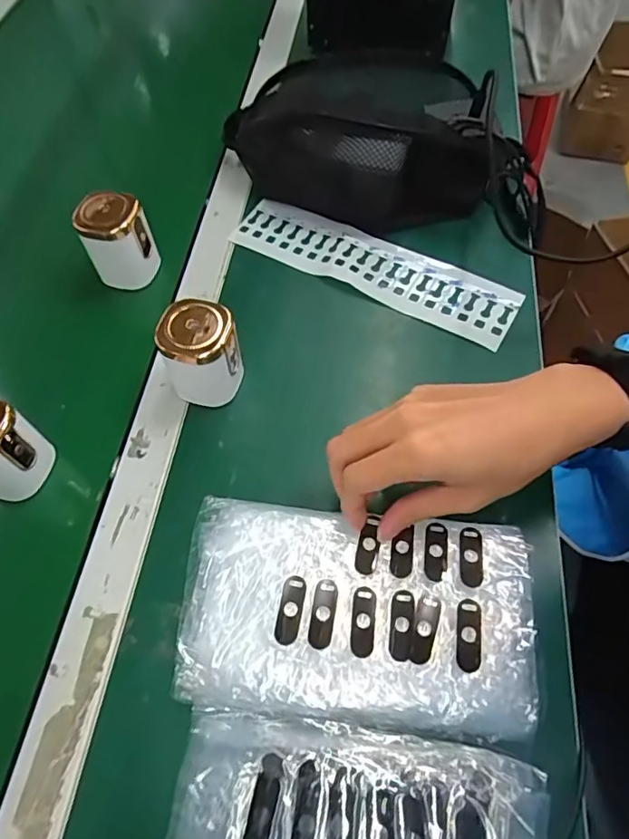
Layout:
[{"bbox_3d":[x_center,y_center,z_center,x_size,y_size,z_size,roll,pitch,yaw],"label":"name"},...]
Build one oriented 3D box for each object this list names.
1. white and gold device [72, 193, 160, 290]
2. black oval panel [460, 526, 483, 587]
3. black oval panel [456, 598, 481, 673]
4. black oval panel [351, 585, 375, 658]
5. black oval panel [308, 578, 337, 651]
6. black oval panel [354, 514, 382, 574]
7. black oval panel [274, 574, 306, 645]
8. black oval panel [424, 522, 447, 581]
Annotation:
[{"bbox_3d":[-0.183,-0.168,0.496,0.052,0.076,0.045,13,62,8],"label":"white and gold device"},{"bbox_3d":[0.102,0.089,0.345,0.014,0.004,0.040,7,61,4],"label":"black oval panel"},{"bbox_3d":[0.094,0.131,0.322,0.014,0.005,0.040,6,61,4],"label":"black oval panel"},{"bbox_3d":[0.030,0.125,0.329,0.013,0.004,0.040,4,65,4],"label":"black oval panel"},{"bbox_3d":[0.005,0.122,0.332,0.014,0.004,0.040,9,68,3],"label":"black oval panel"},{"bbox_3d":[0.037,0.082,0.354,0.014,0.006,0.042,13,58,8],"label":"black oval panel"},{"bbox_3d":[-0.015,0.120,0.334,0.015,0.006,0.040,9,61,6],"label":"black oval panel"},{"bbox_3d":[0.080,0.086,0.348,0.014,0.004,0.039,6,61,4],"label":"black oval panel"}]

